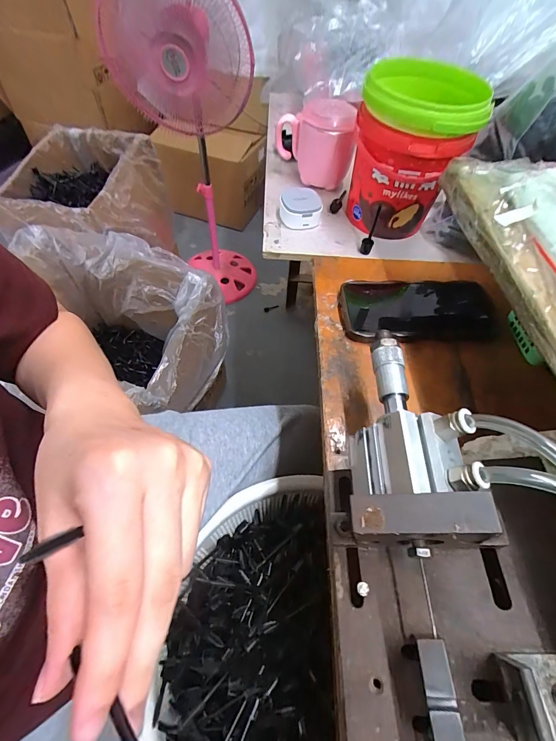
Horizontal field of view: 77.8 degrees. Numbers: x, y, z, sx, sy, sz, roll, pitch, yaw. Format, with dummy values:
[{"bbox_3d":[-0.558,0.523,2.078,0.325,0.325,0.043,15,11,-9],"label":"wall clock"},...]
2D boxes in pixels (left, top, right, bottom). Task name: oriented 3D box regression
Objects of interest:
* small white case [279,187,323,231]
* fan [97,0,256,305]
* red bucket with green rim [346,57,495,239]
[{"bbox_3d":[0.032,-0.222,0.463,0.055,0.031,0.060,10,58,2],"label":"small white case"},{"bbox_3d":[-0.238,-0.597,1.042,0.319,0.843,0.292,-25,63,-19],"label":"fan"},{"bbox_3d":[0.152,-0.258,0.421,0.119,0.156,0.123,2,58,-3],"label":"red bucket with green rim"}]

